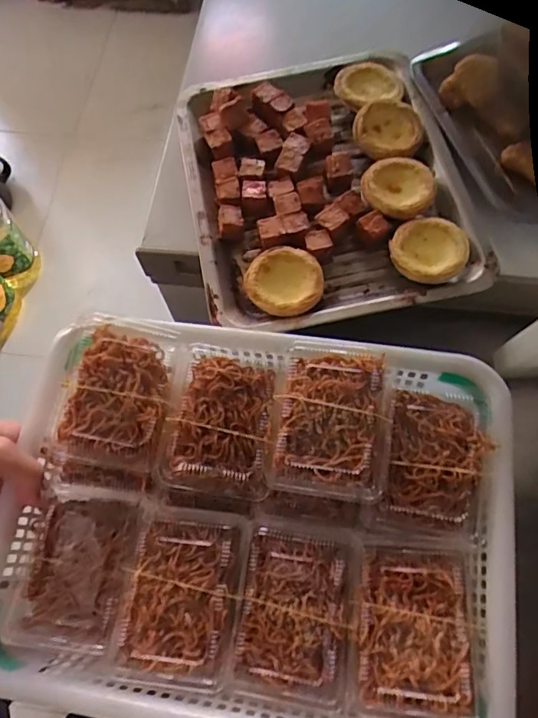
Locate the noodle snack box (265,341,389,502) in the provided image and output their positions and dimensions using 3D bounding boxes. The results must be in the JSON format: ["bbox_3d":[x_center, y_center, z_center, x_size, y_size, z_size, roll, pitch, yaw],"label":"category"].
[{"bbox_3d":[0.048,0.049,0.402,0.084,0.043,0.114,7,69,4],"label":"noodle snack box"}]

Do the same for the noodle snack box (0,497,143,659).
[{"bbox_3d":[-0.148,0.164,0.397,0.090,0.036,0.111,3,69,3],"label":"noodle snack box"}]

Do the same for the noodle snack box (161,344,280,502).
[{"bbox_3d":[-0.036,0.049,0.410,0.082,0.038,0.122,5,69,4],"label":"noodle snack box"}]

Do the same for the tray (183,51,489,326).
[{"bbox_3d":[0.055,-0.184,0.527,0.266,0.034,0.316,-11,69,-3],"label":"tray"}]

